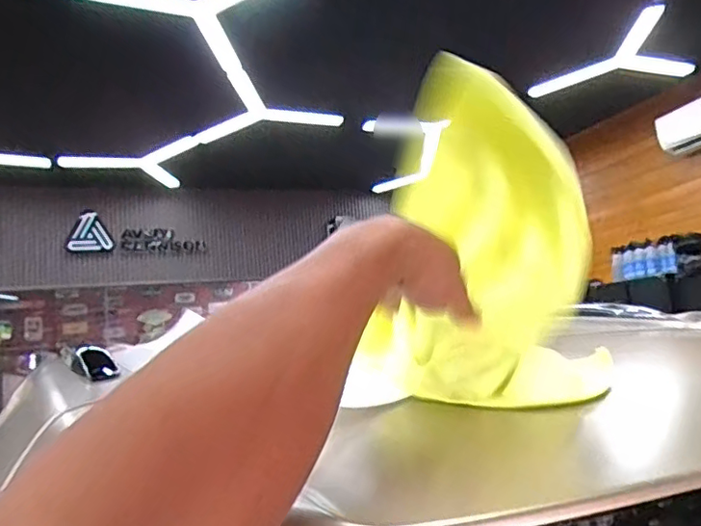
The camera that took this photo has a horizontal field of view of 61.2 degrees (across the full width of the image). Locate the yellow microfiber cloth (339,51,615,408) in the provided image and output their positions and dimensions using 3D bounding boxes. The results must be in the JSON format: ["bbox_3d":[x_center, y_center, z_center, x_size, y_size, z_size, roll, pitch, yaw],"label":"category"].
[{"bbox_3d":[0.090,-0.020,0.517,0.204,0.270,0.100,-10,-9,26],"label":"yellow microfiber cloth"}]

